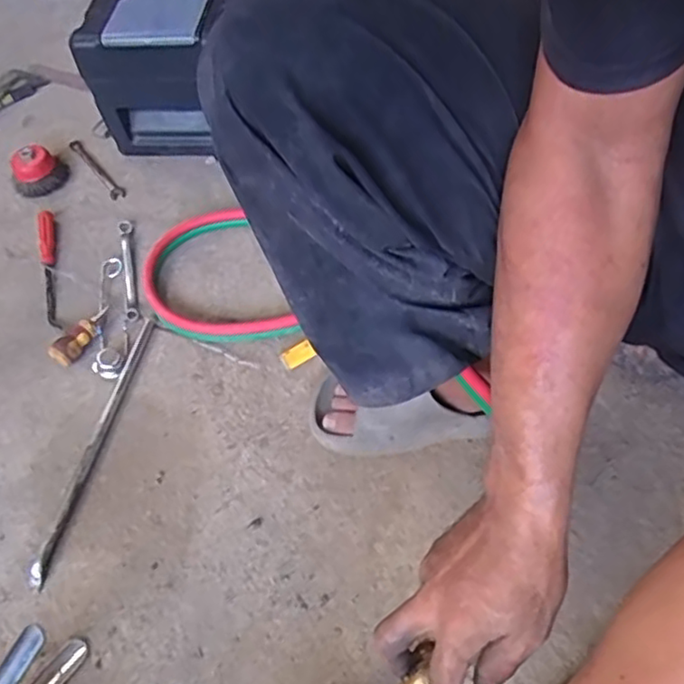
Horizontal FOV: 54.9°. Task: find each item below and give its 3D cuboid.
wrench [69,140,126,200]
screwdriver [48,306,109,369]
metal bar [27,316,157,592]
[{"bbox_3d":[-0.369,-0.259,0.988,0.021,0.006,0.160,-36,62,-18],"label":"wrench"},{"bbox_3d":[-0.318,-0.011,0.807,0.027,0.029,0.090,23,62,17],"label":"screwdriver"},{"bbox_3d":[-0.276,0.106,0.747,0.021,0.012,0.331,10,59,10],"label":"metal bar"}]

